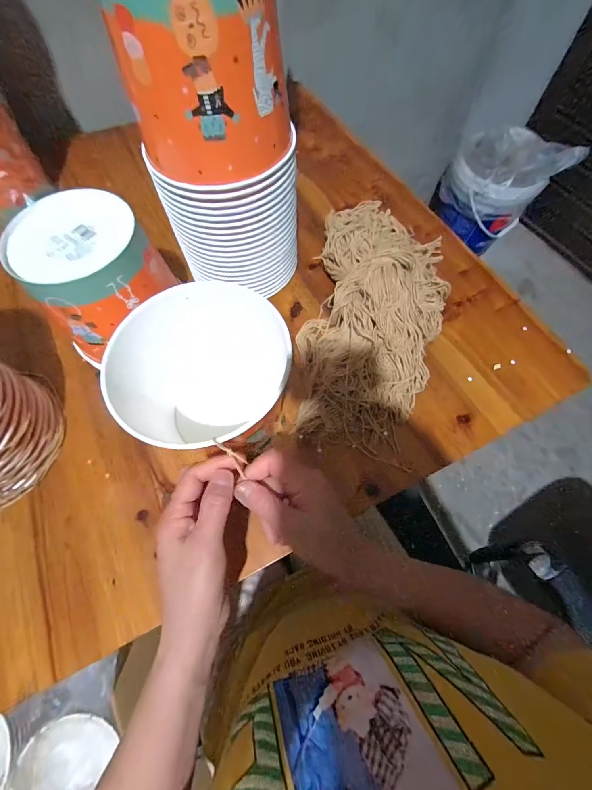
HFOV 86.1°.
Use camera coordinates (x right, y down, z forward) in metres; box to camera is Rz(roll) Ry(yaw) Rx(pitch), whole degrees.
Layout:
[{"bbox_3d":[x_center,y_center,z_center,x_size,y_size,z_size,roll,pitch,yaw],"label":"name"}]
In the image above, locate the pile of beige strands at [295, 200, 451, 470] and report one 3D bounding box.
[{"bbox_3d":[0.109,-0.128,0.424,0.180,0.069,0.403,11,67,6],"label":"pile of beige strands"}]

